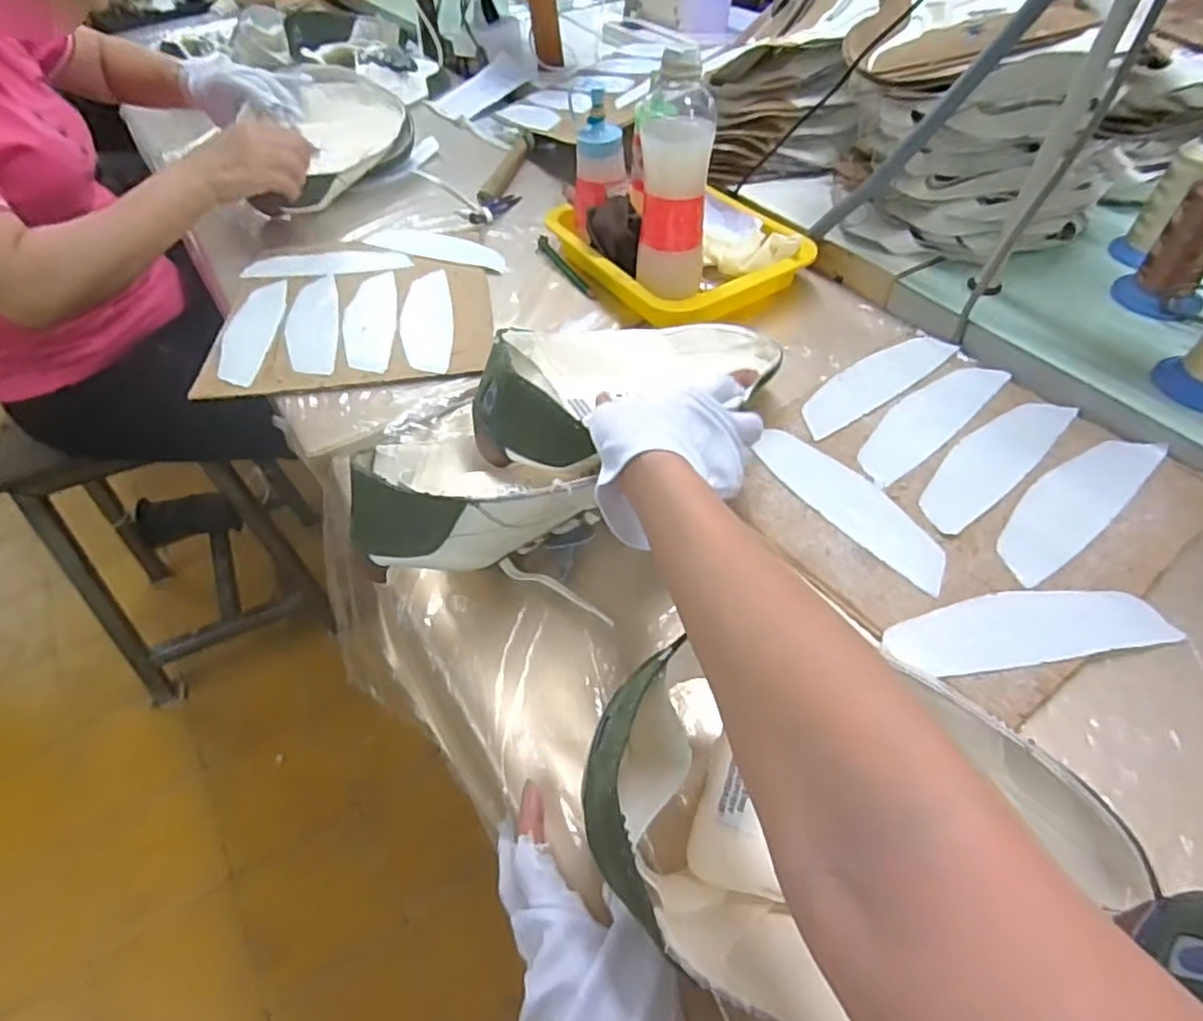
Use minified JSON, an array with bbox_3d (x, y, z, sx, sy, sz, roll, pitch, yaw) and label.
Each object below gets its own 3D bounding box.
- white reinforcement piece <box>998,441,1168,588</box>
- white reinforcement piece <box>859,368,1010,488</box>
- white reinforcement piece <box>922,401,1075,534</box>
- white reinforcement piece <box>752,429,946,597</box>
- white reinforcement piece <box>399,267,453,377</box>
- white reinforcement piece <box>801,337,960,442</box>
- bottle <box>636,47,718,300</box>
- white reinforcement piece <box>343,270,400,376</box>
[{"bbox_3d":[0.342,-0.007,0.490,0.179,0.004,0.052,-31,49,-20],"label":"white reinforcement piece"},{"bbox_3d":[0.267,-0.076,0.554,0.174,0.004,0.050,-36,57,-22],"label":"white reinforcement piece"},{"bbox_3d":[0.302,-0.040,0.521,0.181,0.005,0.052,-35,56,-25],"label":"white reinforcement piece"},{"bbox_3d":[0.185,-0.007,0.500,0.048,0.007,0.165,-33,57,-21],"label":"white reinforcement piece"},{"bbox_3d":[-0.173,-0.190,0.672,0.051,0.004,0.172,-7,49,-3],"label":"white reinforcement piece"},{"bbox_3d":[0.237,-0.115,0.585,0.173,0.004,0.050,-29,54,-21],"label":"white reinforcement piece"},{"bbox_3d":[0.063,-0.287,0.590,0.061,0.188,0.056,3,49,5],"label":"bottle"},{"bbox_3d":[-0.230,-0.190,0.672,0.050,0.004,0.171,-9,49,-5],"label":"white reinforcement piece"}]

